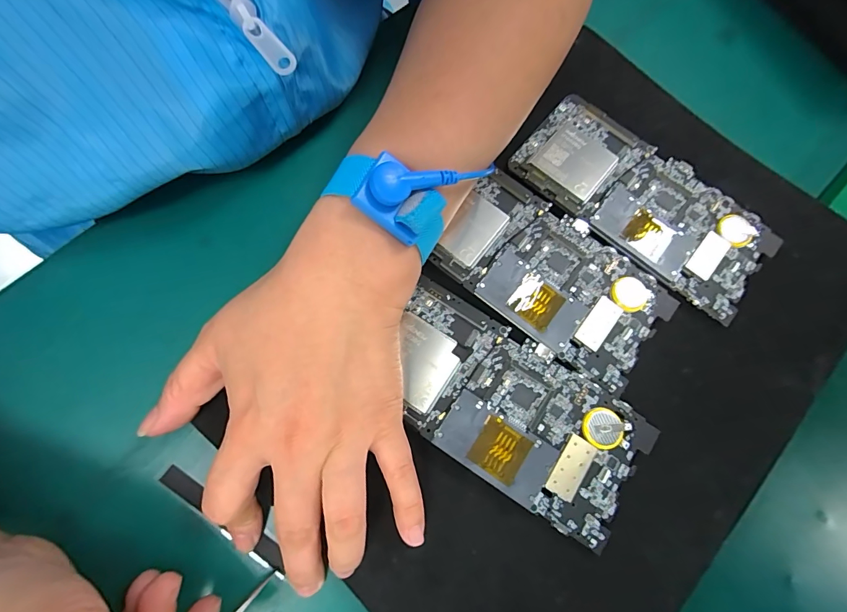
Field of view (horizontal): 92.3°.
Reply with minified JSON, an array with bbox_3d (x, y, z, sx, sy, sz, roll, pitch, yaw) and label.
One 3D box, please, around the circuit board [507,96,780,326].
[{"bbox_3d":[0.130,-0.065,0.244,0.150,0.006,0.067,39,78,8],"label":"circuit board"}]

